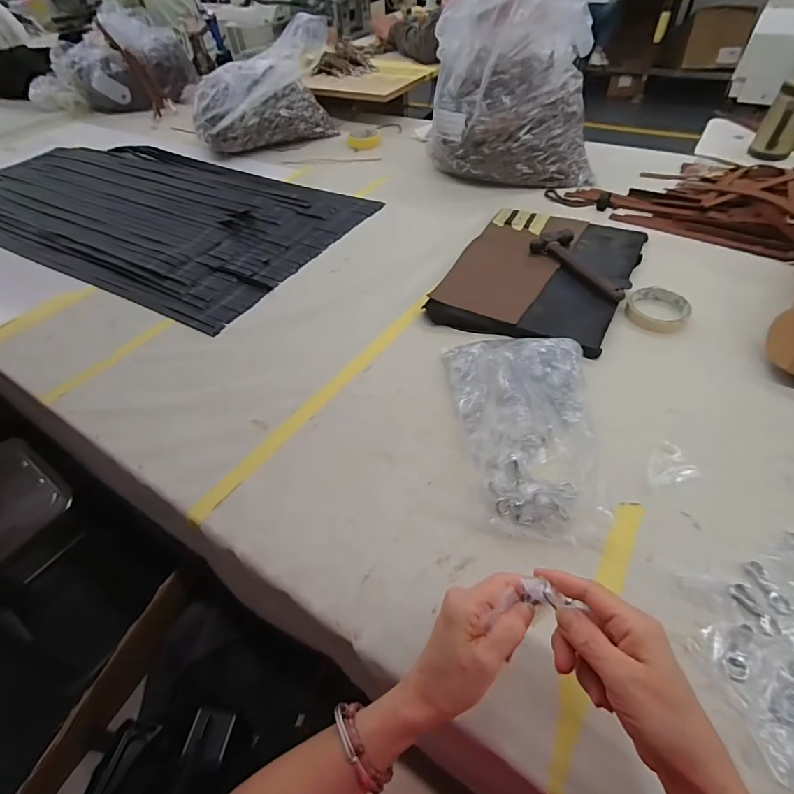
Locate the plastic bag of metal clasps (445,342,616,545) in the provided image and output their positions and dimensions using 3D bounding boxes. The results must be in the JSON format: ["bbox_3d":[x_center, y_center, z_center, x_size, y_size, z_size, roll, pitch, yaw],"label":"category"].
[{"bbox_3d":[0.146,0.030,0.500,0.168,0.044,0.264,1,50,6],"label":"plastic bag of metal clasps"}]

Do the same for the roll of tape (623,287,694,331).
[{"bbox_3d":[0.396,-0.134,0.648,0.086,0.017,0.092,22,55,22],"label":"roll of tape"}]

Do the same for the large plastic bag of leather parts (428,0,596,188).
[{"bbox_3d":[0.261,-0.681,0.923,0.352,0.340,0.269,5,50,9],"label":"large plastic bag of leather parts"}]

